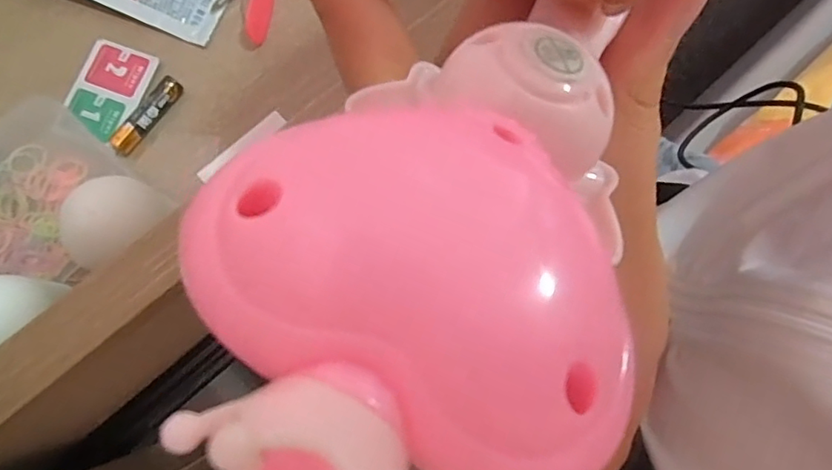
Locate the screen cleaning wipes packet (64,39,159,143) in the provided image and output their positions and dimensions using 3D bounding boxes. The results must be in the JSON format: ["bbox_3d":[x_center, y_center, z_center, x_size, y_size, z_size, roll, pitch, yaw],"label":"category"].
[{"bbox_3d":[-0.150,-0.072,0.258,0.034,0.004,0.047,18,78,3],"label":"screen cleaning wipes packet"}]

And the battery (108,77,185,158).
[{"bbox_3d":[-0.129,-0.057,0.253,0.009,0.007,0.043,35,79,6],"label":"battery"}]

